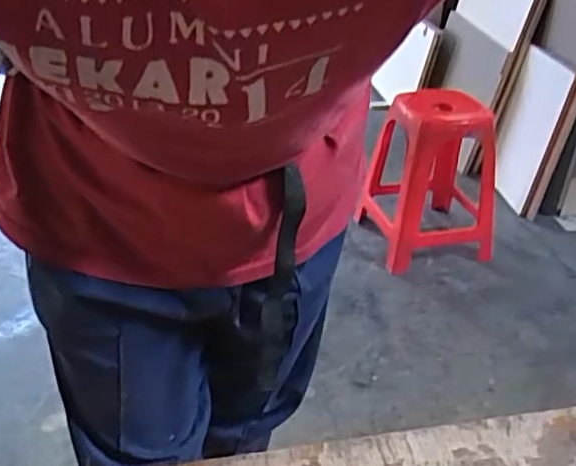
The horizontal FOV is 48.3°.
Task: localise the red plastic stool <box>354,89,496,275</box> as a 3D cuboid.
[{"bbox_3d":[0.433,-0.167,1.911,0.328,0.496,0.328,-4,33,-11],"label":"red plastic stool"}]

